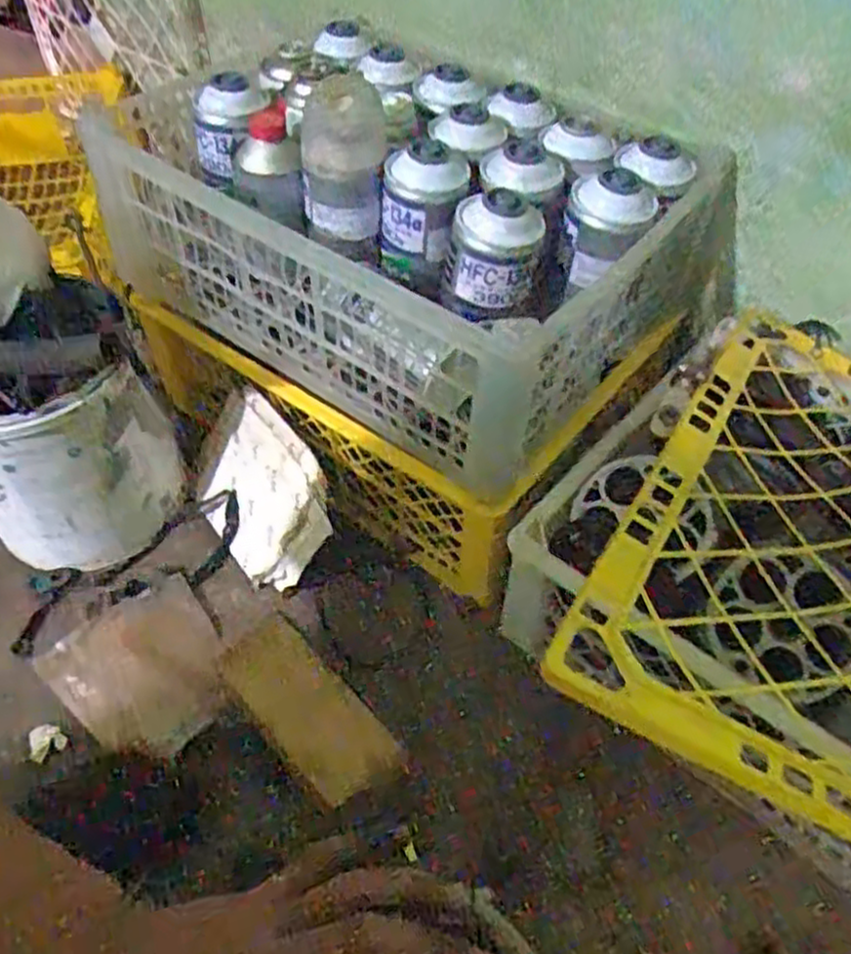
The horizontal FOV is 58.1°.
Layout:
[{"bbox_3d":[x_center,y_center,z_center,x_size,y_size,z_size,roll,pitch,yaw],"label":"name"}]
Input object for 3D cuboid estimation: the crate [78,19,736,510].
[{"bbox_3d":[-0.006,-0.192,0.631,0.452,0.181,0.296,23,54,18],"label":"crate"}]

